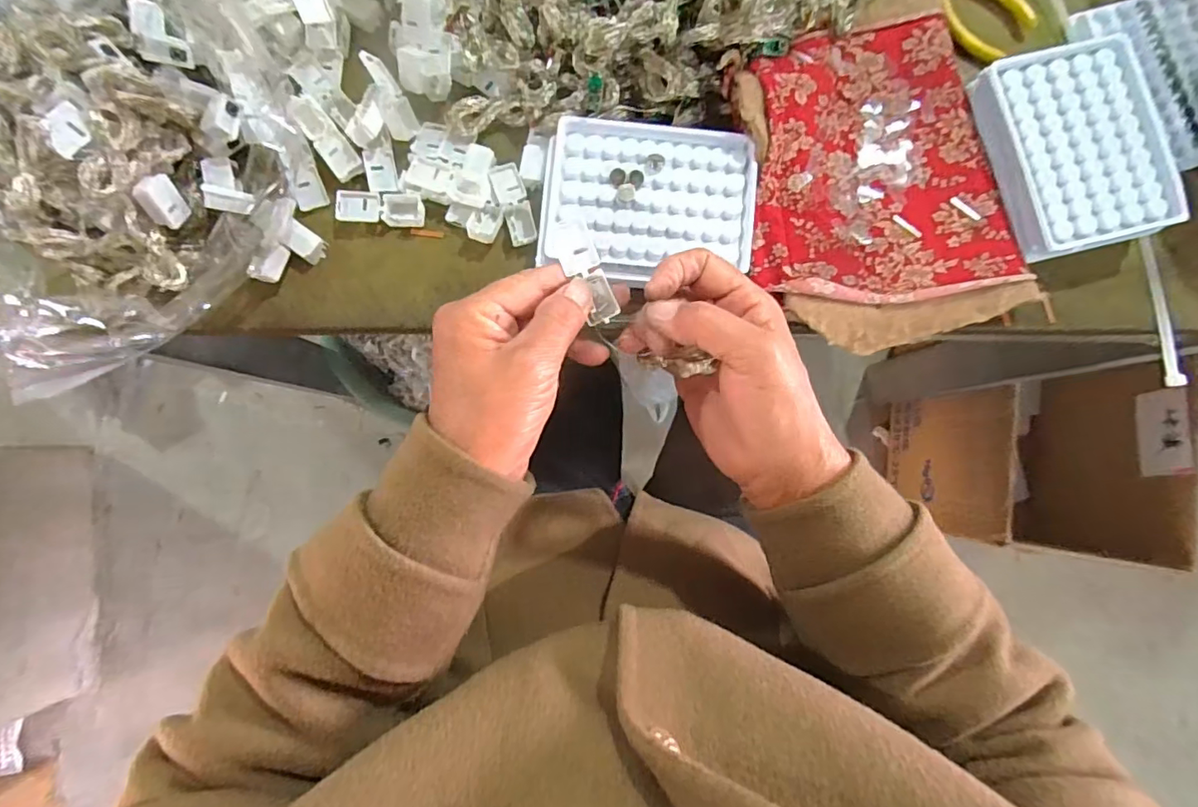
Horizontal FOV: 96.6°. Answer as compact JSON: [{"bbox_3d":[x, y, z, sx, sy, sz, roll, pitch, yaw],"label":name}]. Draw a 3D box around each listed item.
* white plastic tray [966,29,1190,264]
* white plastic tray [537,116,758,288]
[{"bbox_3d":[0.311,-0.168,0.348,0.102,0.024,0.134,-14,86,-2],"label":"white plastic tray"},{"bbox_3d":[0.032,-0.129,0.340,0.132,0.011,0.103,4,86,0],"label":"white plastic tray"}]

